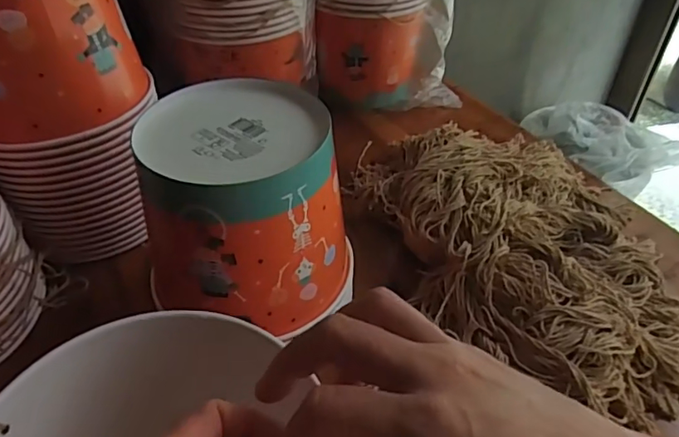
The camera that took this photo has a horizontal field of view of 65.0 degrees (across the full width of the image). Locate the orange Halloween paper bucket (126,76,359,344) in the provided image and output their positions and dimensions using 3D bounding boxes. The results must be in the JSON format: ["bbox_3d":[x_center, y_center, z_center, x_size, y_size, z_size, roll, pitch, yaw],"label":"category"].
[{"bbox_3d":[-0.063,-0.006,0.383,0.138,0.130,0.131,1,41,-1],"label":"orange Halloween paper bucket"}]

